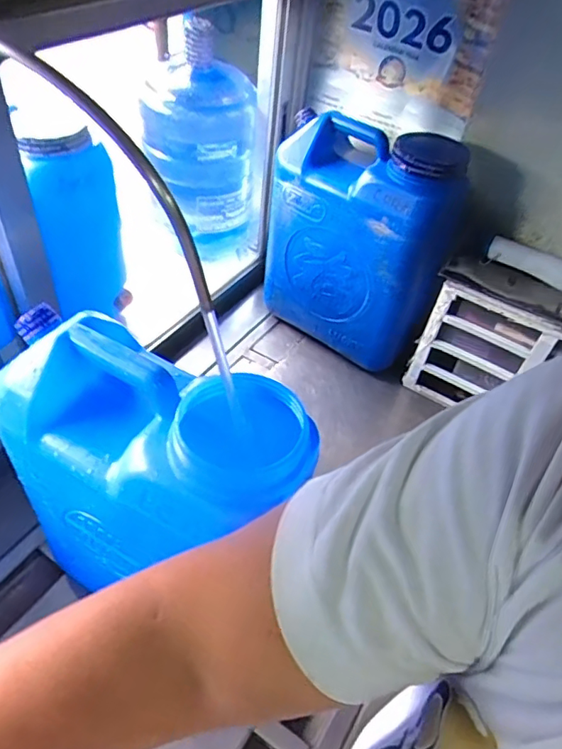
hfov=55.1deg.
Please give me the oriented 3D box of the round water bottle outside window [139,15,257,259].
[{"bbox_3d":[-0.182,-0.530,1.254,0.244,0.442,0.244,2,47,-5],"label":"round water bottle outside window"}]

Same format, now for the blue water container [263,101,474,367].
[{"bbox_3d":[0.137,-0.252,1.032,0.333,0.407,0.148,23,49,14],"label":"blue water container"}]

